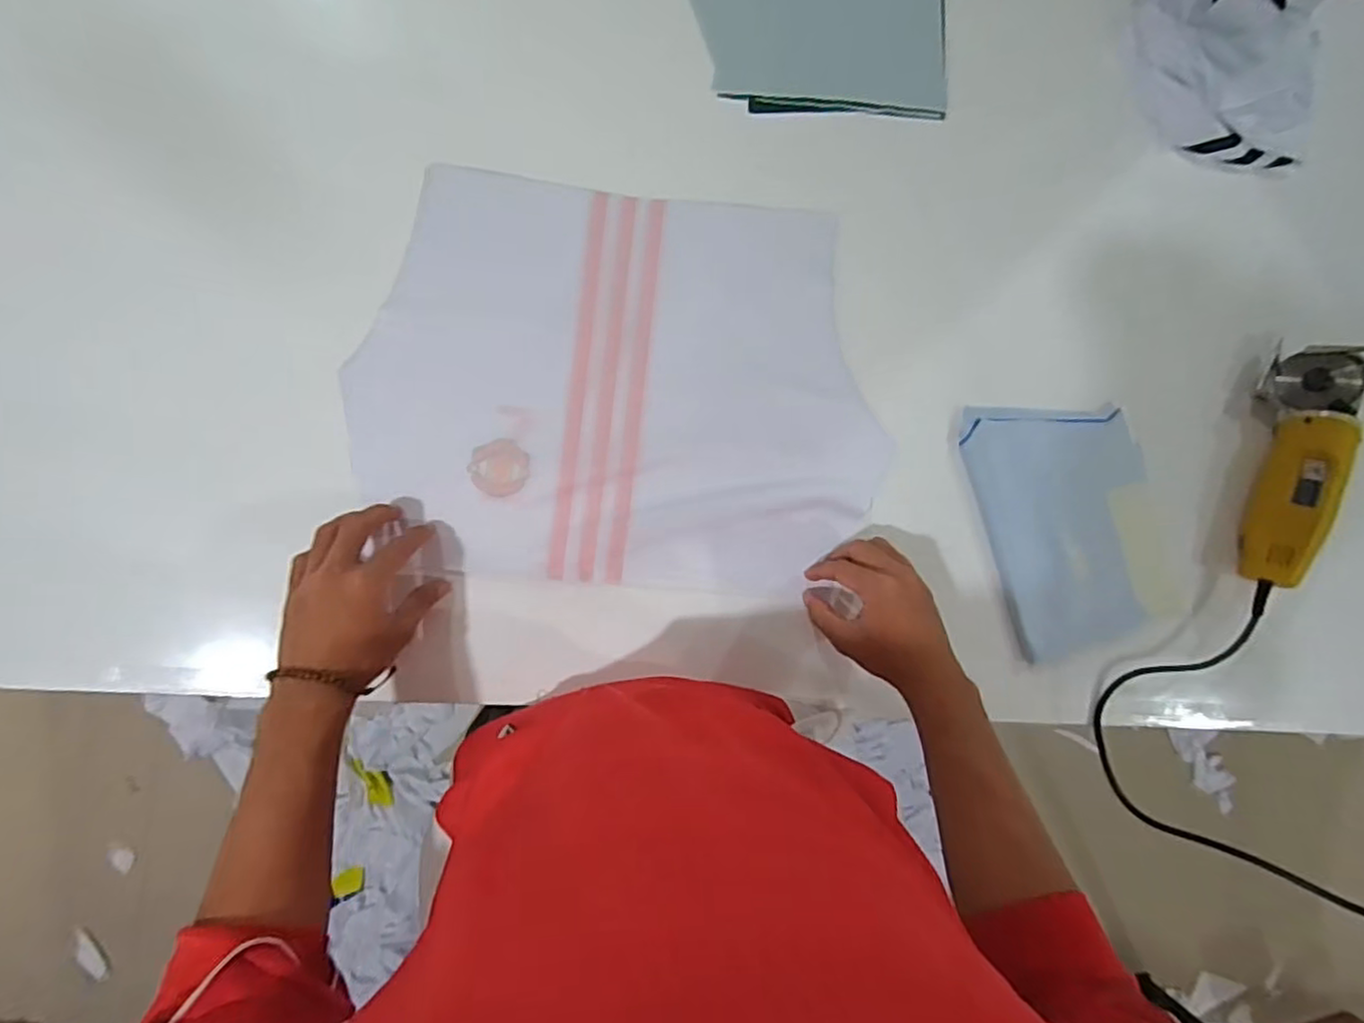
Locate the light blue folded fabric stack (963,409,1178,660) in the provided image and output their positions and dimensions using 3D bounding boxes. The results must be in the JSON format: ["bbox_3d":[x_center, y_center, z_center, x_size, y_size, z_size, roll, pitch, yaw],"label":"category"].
[{"bbox_3d":[0.381,0.007,0.631,0.183,0.014,0.240,-14,92,-8],"label":"light blue folded fabric stack"}]

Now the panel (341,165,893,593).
[{"bbox_3d":[-0.043,-0.106,0.565,0.435,0.012,0.331,4,89,-8],"label":"panel"}]

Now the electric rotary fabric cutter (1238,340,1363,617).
[{"bbox_3d":[0.607,-0.036,0.637,0.067,0.058,0.275,13,88,-8],"label":"electric rotary fabric cutter"}]

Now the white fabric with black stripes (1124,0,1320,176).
[{"bbox_3d":[0.563,-0.455,0.661,0.229,0.036,0.186,28,86,-7],"label":"white fabric with black stripes"}]

